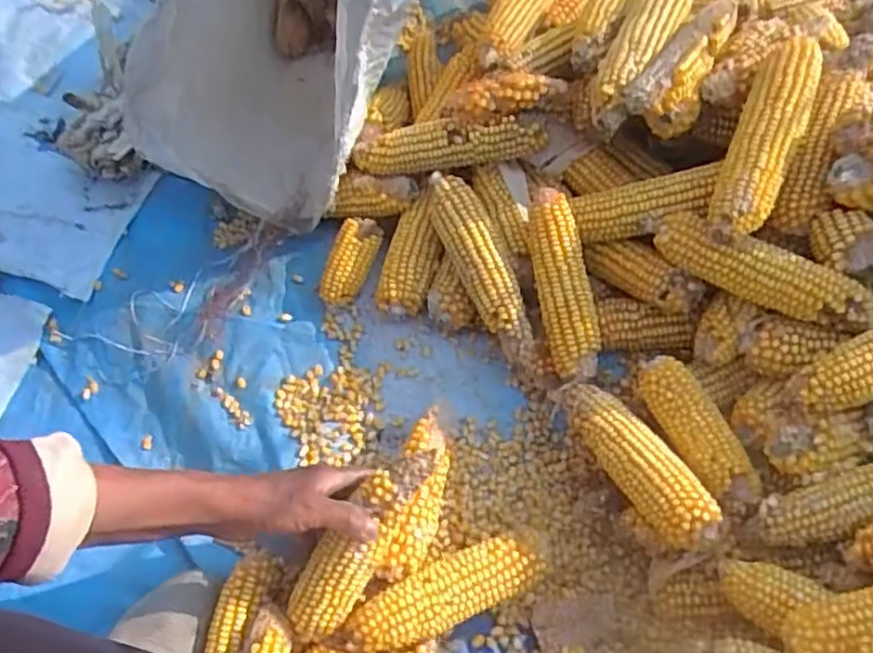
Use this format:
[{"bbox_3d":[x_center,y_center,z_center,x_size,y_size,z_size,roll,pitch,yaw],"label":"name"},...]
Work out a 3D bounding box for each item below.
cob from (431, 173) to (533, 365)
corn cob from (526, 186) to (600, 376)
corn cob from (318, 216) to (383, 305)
[{"bbox_3d":[0.041,-0.058,0.618,0.047,0.042,0.176,-23,64,-8],"label":"cob"},{"bbox_3d":[0.107,-0.035,0.597,0.045,0.036,0.152,-11,91,-2],"label":"corn cob"},{"bbox_3d":[-0.081,-0.063,0.674,0.035,0.029,0.087,22,82,14],"label":"corn cob"}]

